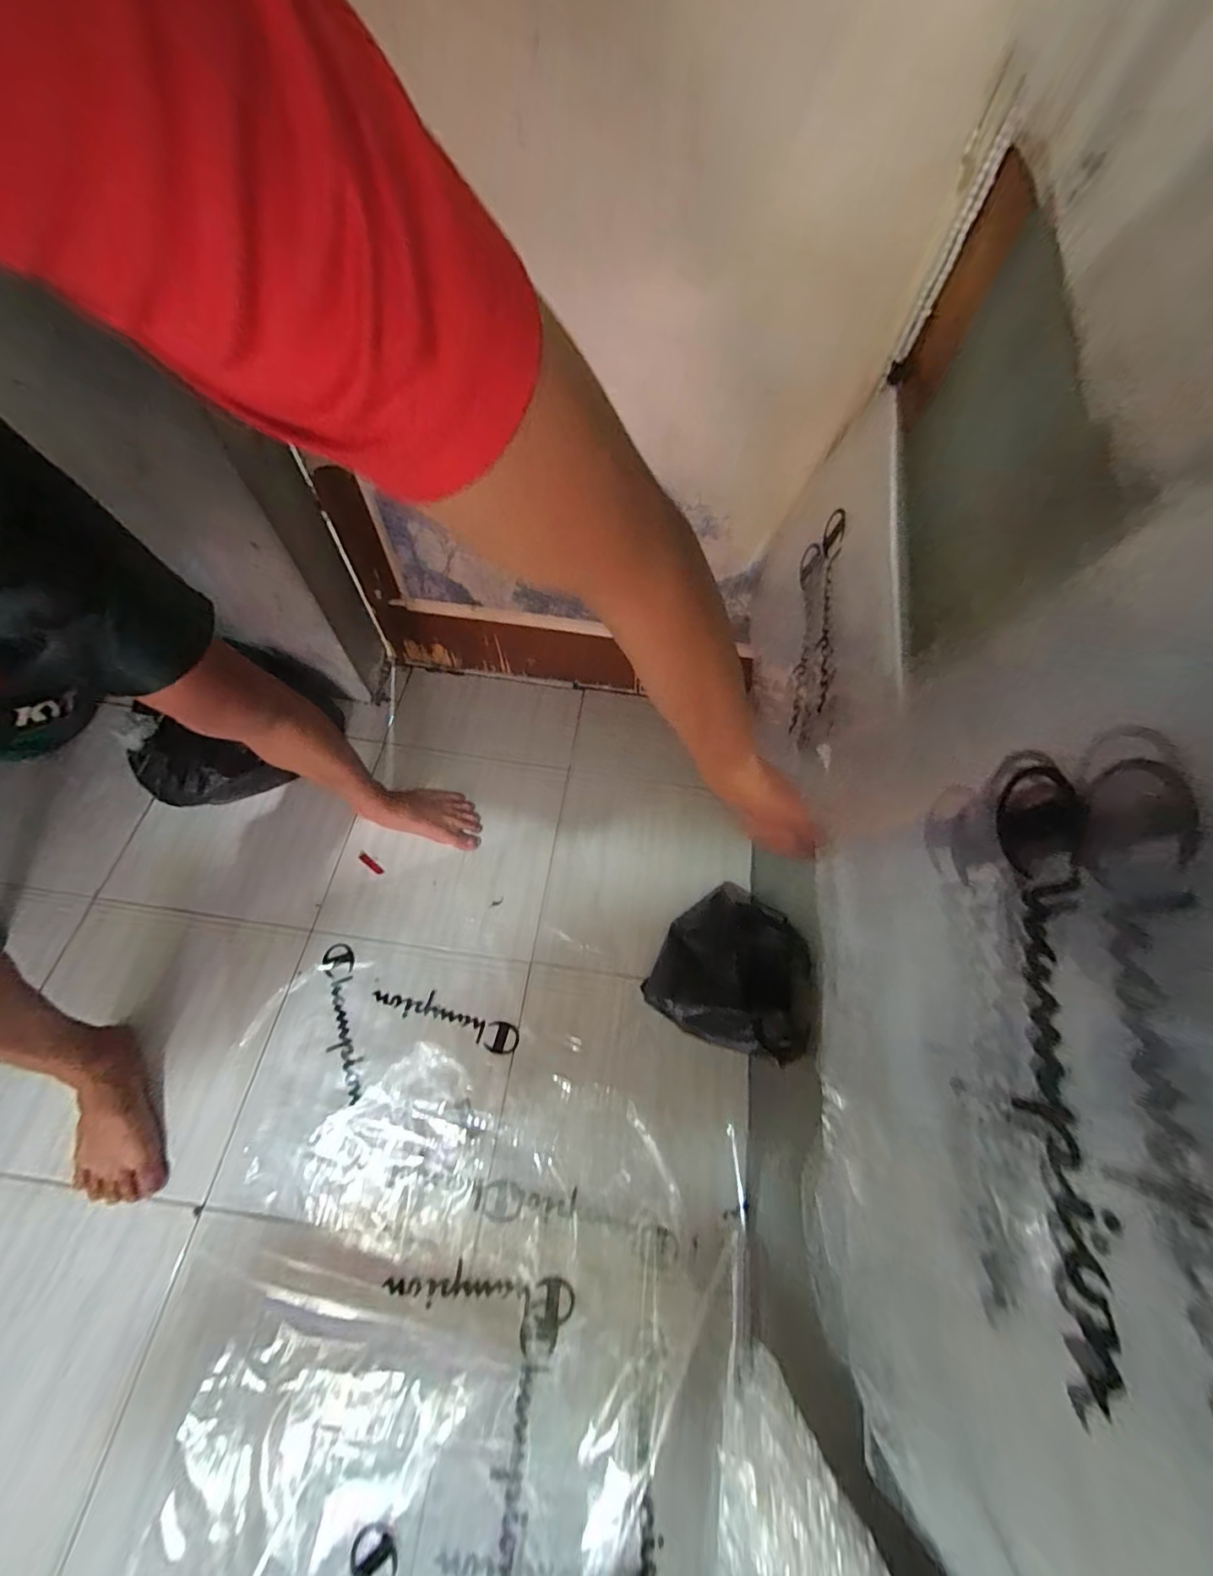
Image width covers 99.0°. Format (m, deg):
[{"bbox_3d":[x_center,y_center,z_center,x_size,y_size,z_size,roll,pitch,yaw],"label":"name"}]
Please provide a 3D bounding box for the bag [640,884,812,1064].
[{"bbox_3d":[0.199,0.252,0.808,0.189,0.258,0.266,26,65,9],"label":"bag"}]

